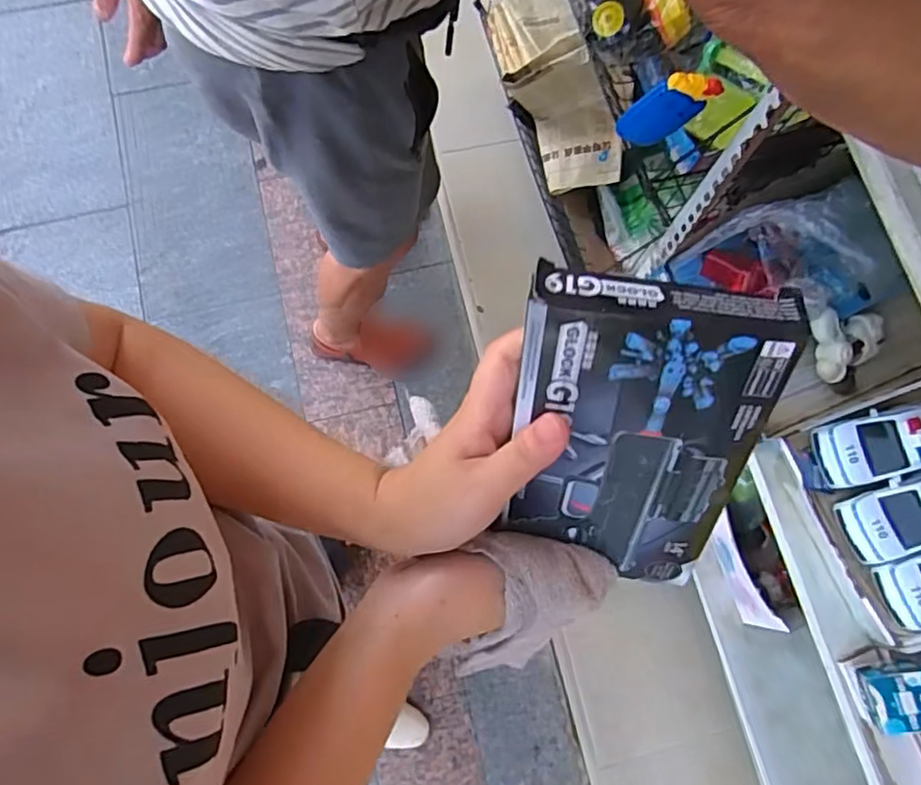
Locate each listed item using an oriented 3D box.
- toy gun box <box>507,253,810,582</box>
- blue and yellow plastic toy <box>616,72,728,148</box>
[{"bbox_3d":[0.079,0.027,0.306,0.105,0.173,0.019,7,42,5],"label":"toy gun box"},{"bbox_3d":[0.231,-0.323,0.718,0.066,0.115,0.026,17,65,-26],"label":"blue and yellow plastic toy"}]

